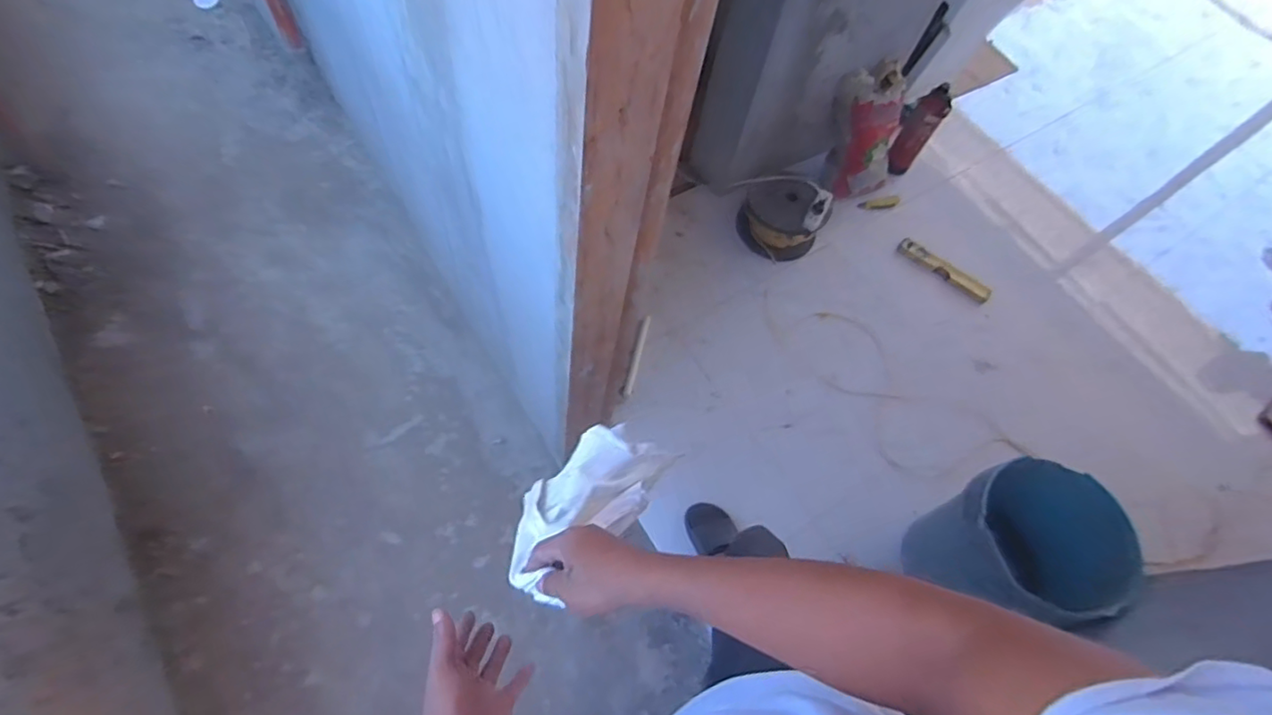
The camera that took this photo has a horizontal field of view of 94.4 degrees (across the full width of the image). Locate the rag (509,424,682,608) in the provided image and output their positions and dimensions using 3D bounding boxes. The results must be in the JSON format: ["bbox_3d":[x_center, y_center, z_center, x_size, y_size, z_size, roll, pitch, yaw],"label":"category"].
[{"bbox_3d":[-0.062,0.172,0.714,0.119,0.069,0.283,37,40,15],"label":"rag"}]

